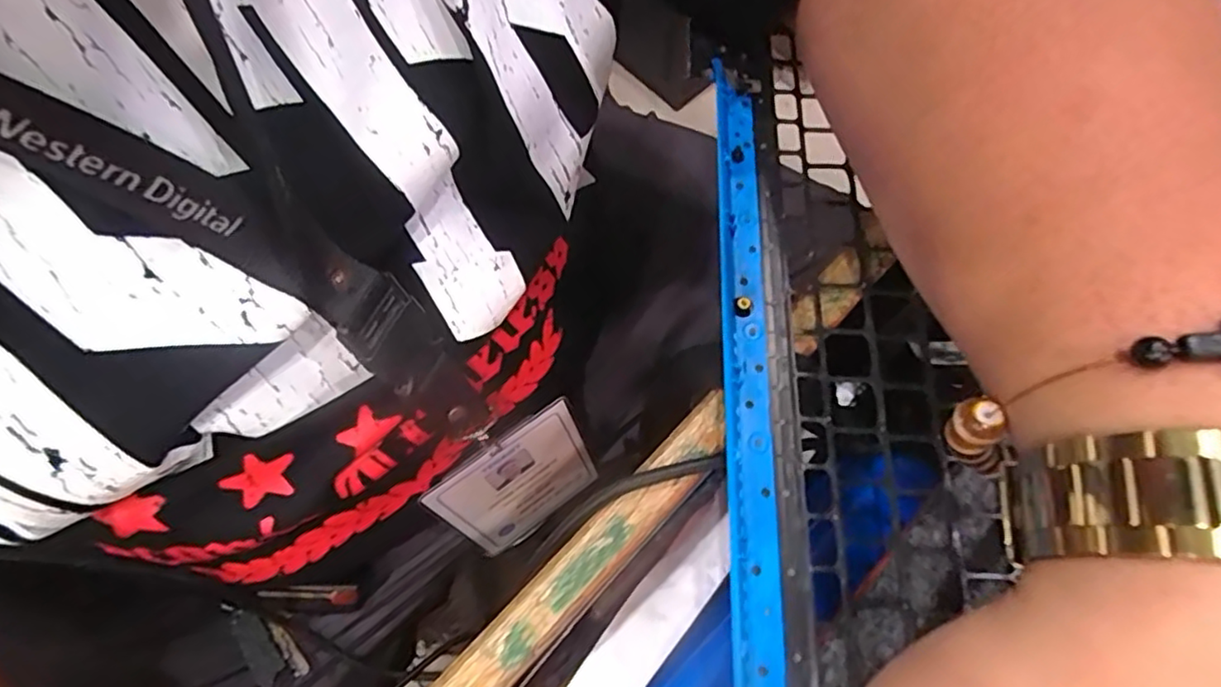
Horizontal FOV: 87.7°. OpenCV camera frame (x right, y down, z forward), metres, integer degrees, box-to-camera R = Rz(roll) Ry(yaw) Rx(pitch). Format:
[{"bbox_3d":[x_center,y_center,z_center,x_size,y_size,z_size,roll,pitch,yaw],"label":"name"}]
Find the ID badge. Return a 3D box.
[{"bbox_3d":[-0.055,0.090,0.399,0.093,0.129,0.004,-35,60,-12],"label":"ID badge"}]

